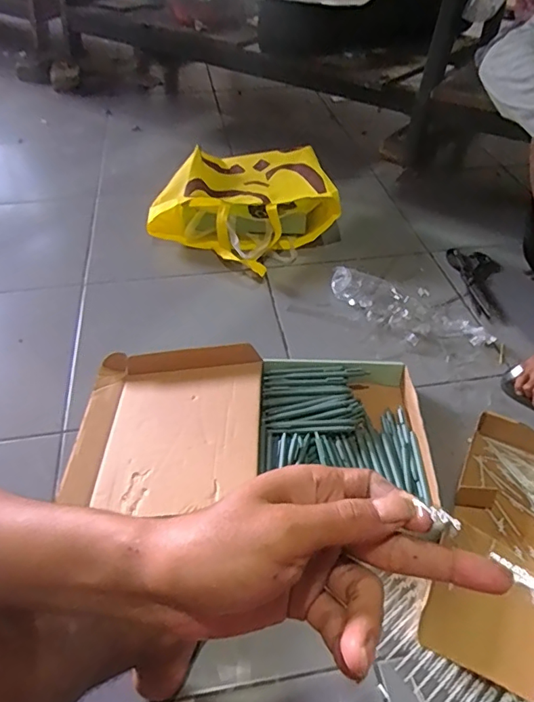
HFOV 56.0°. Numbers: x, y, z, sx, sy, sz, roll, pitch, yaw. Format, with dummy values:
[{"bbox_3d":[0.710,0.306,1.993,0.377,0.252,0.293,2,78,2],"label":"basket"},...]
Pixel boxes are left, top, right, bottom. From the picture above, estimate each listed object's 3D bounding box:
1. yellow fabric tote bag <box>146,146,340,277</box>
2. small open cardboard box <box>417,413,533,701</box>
[{"bbox_3d":[-0.040,-0.375,1.275,0.422,0.121,0.416,21,49,19],"label":"yellow fabric tote bag"},{"bbox_3d":[0.341,0.256,0.684,0.173,0.042,0.358,21,48,19],"label":"small open cardboard box"}]

